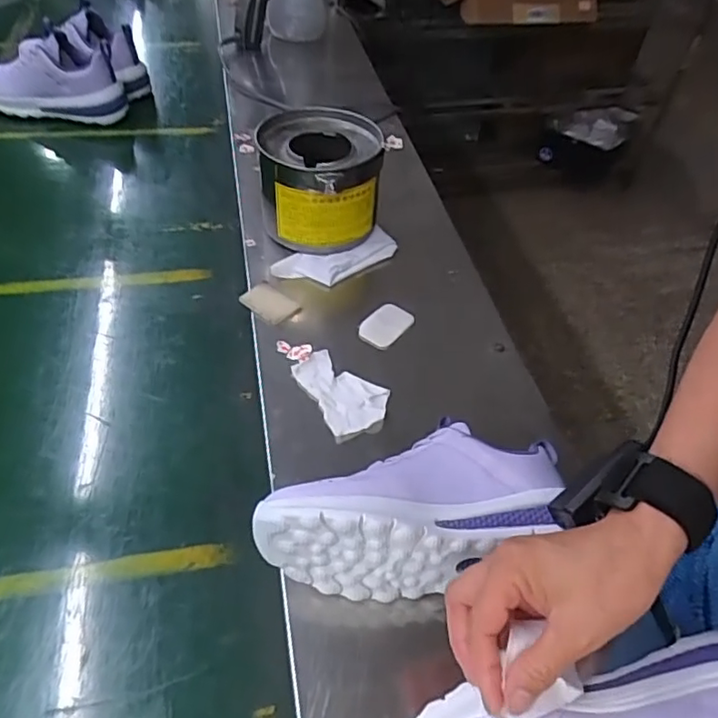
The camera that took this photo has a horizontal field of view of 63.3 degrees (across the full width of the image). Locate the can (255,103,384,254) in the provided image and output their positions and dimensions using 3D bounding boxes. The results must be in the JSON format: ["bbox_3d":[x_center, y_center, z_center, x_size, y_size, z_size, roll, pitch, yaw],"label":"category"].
[{"bbox_3d":[-0.045,-0.205,0.684,0.130,0.114,0.141,3,50,-3],"label":"can"}]

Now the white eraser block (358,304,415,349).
[{"bbox_3d":[0.029,-0.036,0.618,0.039,0.011,0.061,33,53,22],"label":"white eraser block"}]

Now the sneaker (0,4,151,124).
[{"bbox_3d":[-0.460,-0.447,0.896,0.249,0.134,0.111,-6,47,-11],"label":"sneaker"}]

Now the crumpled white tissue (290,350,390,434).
[{"bbox_3d":[-0.015,0.027,0.548,0.062,0.004,0.098,-23,54,-24],"label":"crumpled white tissue"}]

